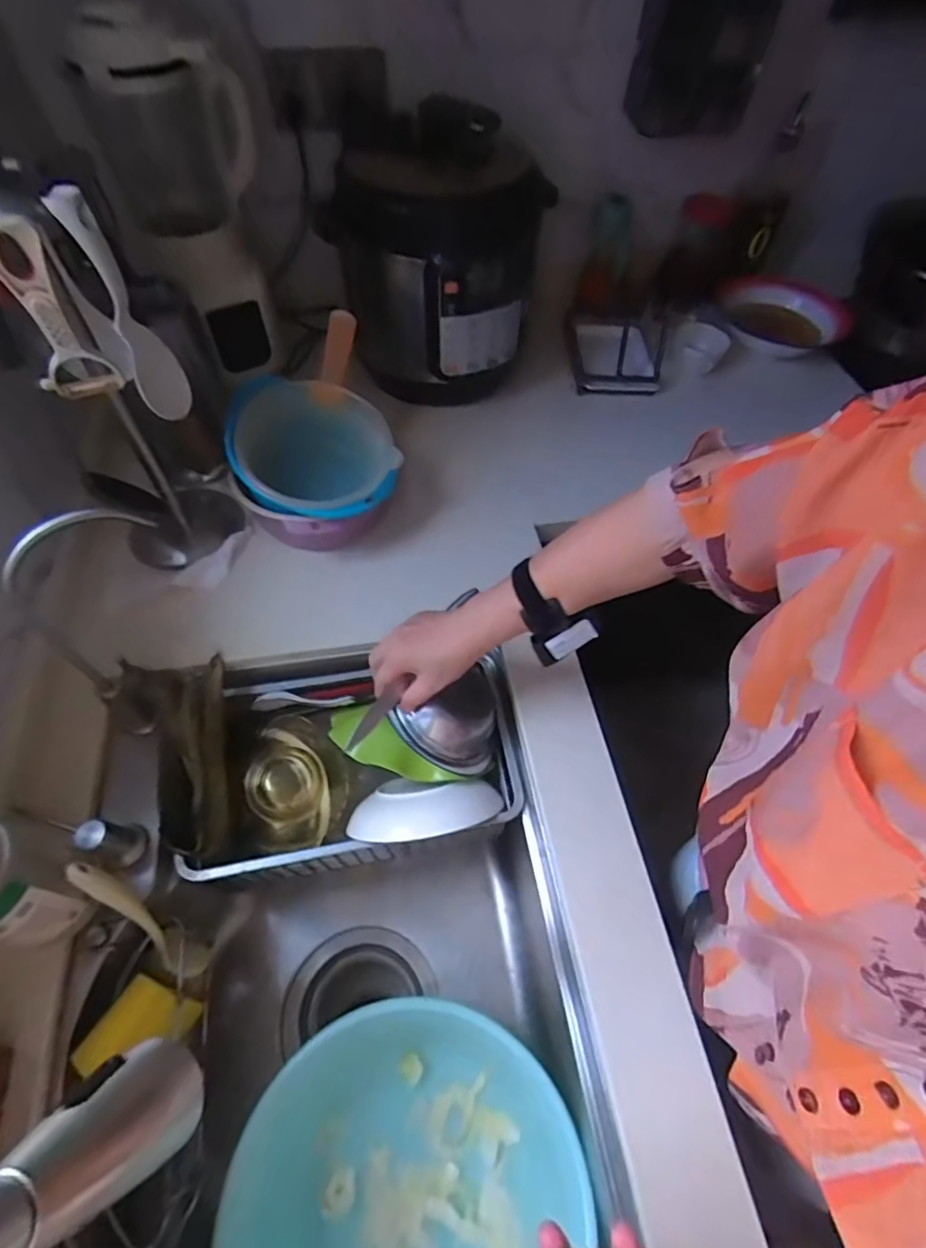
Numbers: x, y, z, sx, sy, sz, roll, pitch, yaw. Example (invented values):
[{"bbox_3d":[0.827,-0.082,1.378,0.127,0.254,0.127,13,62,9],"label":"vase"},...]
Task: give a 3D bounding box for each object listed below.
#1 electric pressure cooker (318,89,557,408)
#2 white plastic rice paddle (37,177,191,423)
[{"bbox_3d":[-0.030,-0.574,0.864,0.280,0.327,0.302,13,59,5],"label":"electric pressure cooker"},{"bbox_3d":[-0.312,-0.285,0.523,0.025,0.198,0.060,11,59,8],"label":"white plastic rice paddle"}]

